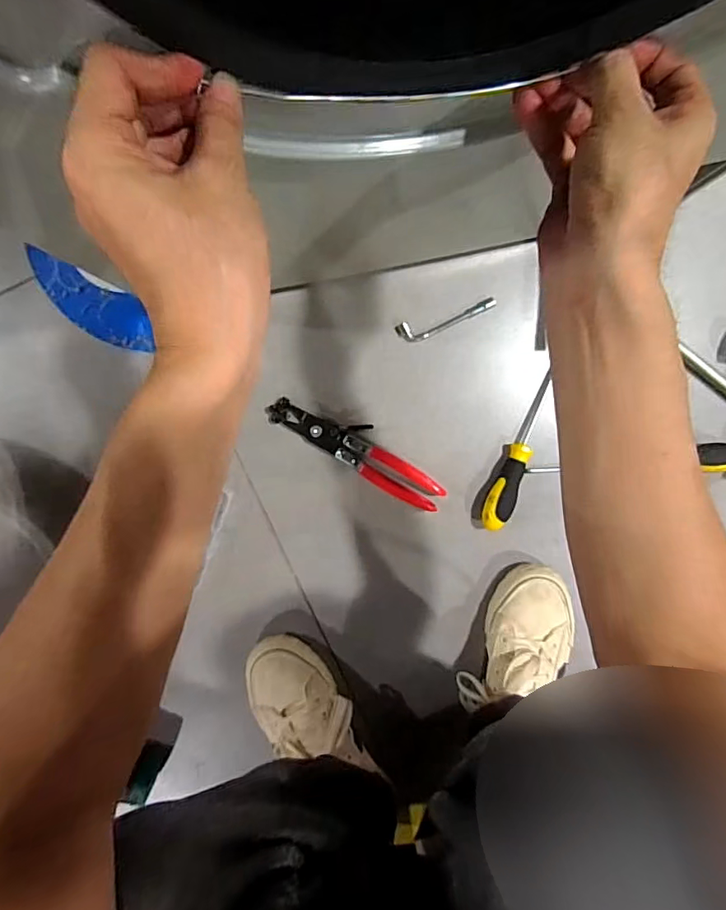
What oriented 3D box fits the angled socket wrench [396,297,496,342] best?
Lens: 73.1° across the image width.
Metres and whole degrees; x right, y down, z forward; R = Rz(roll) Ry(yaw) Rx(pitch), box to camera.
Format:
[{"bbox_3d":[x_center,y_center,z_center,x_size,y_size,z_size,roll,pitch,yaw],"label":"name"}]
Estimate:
[{"bbox_3d":[0.095,-0.154,0.559,0.114,0.011,0.023,-18,95,2],"label":"angled socket wrench"}]

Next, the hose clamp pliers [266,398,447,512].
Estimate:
[{"bbox_3d":[-0.005,-0.007,0.571,0.219,0.016,0.048,31,95,-2],"label":"hose clamp pliers"}]

